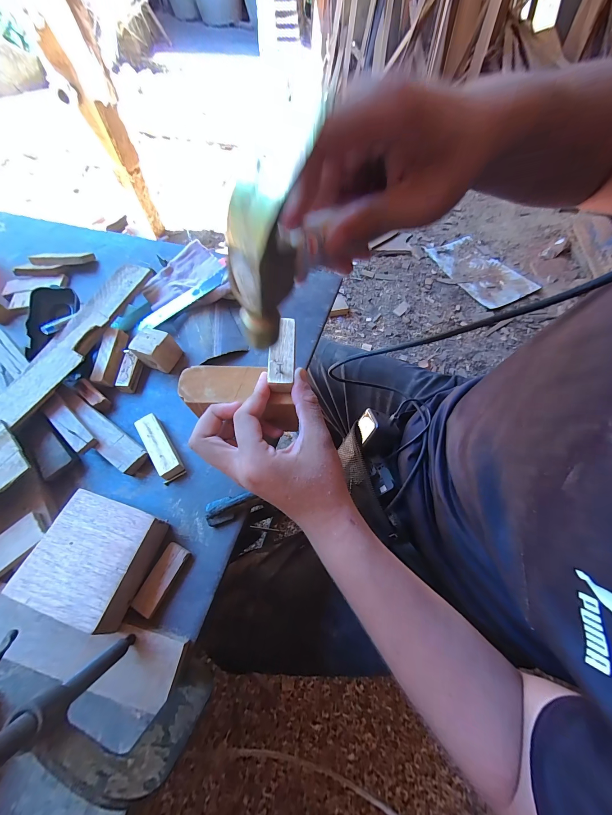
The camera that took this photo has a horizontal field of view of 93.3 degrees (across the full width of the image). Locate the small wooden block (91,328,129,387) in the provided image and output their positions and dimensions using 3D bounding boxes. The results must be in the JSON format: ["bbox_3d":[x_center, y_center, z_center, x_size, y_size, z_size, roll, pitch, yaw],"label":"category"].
[{"bbox_3d":[-0.247,-0.065,0.366,0.025,0.015,0.072,4,74,2],"label":"small wooden block"}]

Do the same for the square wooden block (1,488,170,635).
[{"bbox_3d":[-0.186,0.129,0.254,0.091,0.028,0.087,16,62,9],"label":"square wooden block"}]

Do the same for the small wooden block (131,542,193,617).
[{"bbox_3d":[-0.131,0.155,0.263,0.023,0.008,0.057,22,63,12],"label":"small wooden block"}]

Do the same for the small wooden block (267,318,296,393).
[{"bbox_3d":[-0.020,-0.048,0.254,0.022,0.014,0.067,4,72,2],"label":"small wooden block"}]

